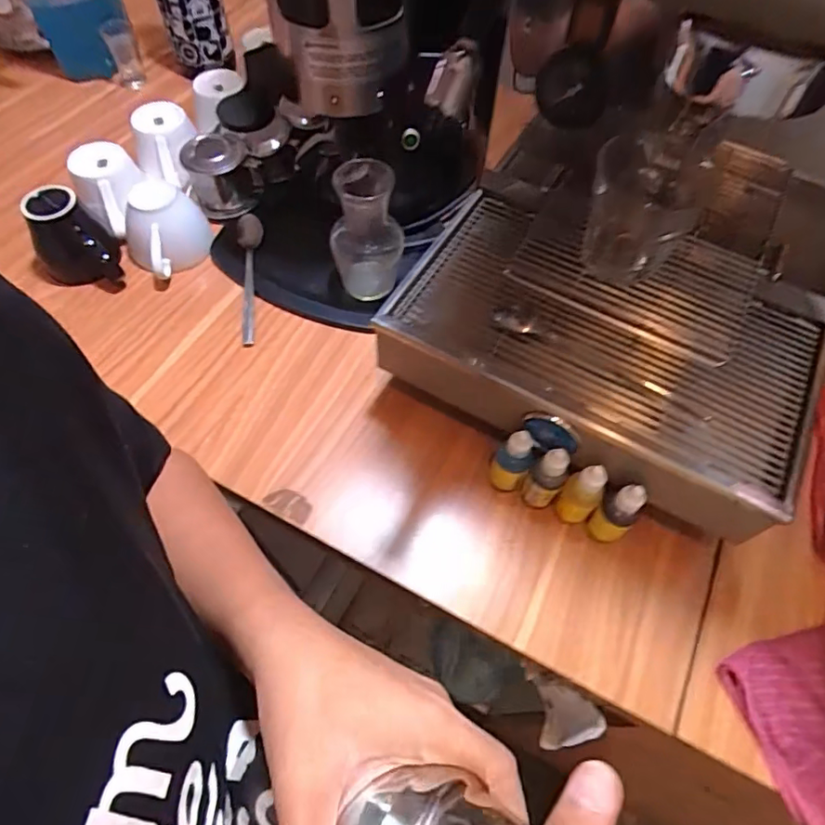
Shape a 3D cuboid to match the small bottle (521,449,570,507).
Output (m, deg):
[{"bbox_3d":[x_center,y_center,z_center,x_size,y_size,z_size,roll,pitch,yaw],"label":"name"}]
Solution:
[{"bbox_3d":[0.108,0.056,0.441,0.027,0.074,0.023,34,65,16],"label":"small bottle"}]

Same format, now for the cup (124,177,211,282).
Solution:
[{"bbox_3d":[-0.263,-0.197,0.575,0.076,0.068,0.080,1,60,-2],"label":"cup"}]

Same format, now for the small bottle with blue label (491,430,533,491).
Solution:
[{"bbox_3d":[0.082,0.041,0.445,0.026,0.071,0.021,28,63,13],"label":"small bottle with blue label"}]

